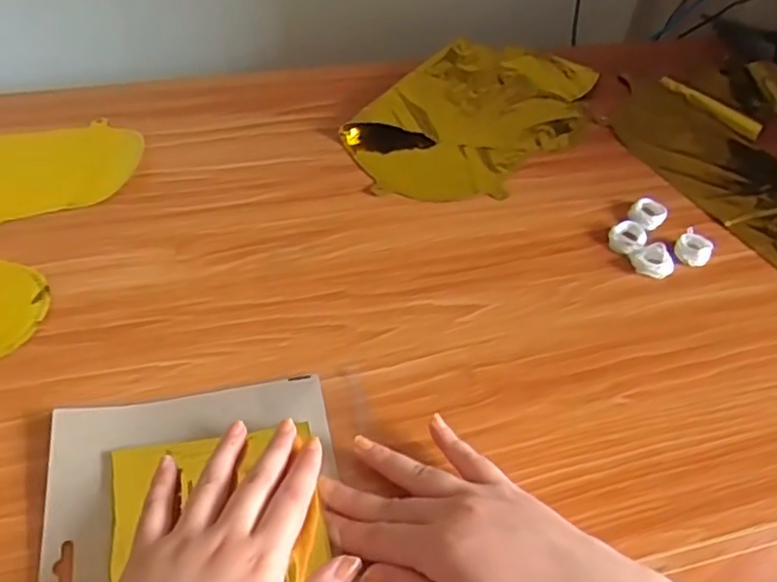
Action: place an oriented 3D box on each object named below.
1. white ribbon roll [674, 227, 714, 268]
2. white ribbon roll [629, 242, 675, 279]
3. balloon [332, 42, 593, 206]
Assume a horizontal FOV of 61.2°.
[{"bbox_3d":[0.249,-0.034,0.537,0.028,0.016,0.030,3,49,-3],"label":"white ribbon roll"},{"bbox_3d":[0.212,-0.025,0.525,0.028,0.014,0.030,3,49,-3],"label":"white ribbon roll"},{"bbox_3d":[0.085,-0.176,0.649,0.169,0.016,0.275,31,53,20],"label":"balloon"}]

